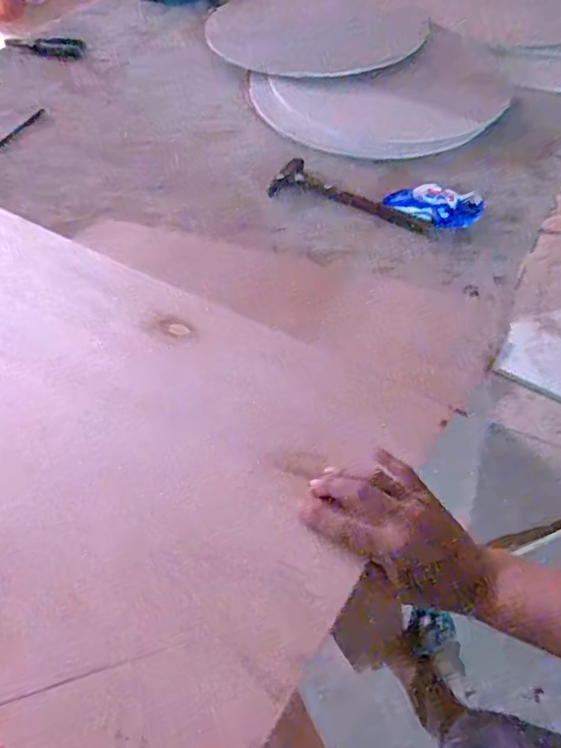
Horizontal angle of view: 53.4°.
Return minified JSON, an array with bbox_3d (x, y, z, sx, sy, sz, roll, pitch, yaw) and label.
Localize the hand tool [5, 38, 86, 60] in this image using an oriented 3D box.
[{"bbox_3d":[-0.455,-0.631,1.074,0.161,0.025,0.056,6,55,5],"label":"hand tool"}]

